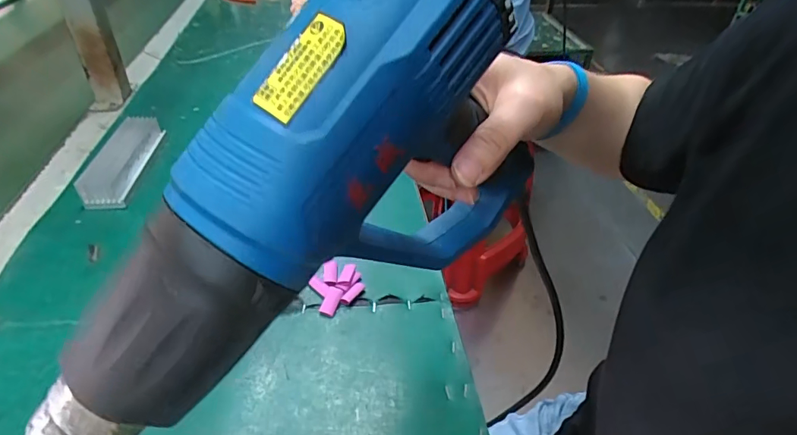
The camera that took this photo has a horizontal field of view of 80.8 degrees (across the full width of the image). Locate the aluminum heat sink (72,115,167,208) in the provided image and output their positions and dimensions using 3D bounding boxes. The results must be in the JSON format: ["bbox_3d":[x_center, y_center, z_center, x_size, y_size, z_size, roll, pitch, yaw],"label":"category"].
[{"bbox_3d":[-0.312,-0.066,0.533,0.050,0.035,0.146,-2,38,-6],"label":"aluminum heat sink"}]

